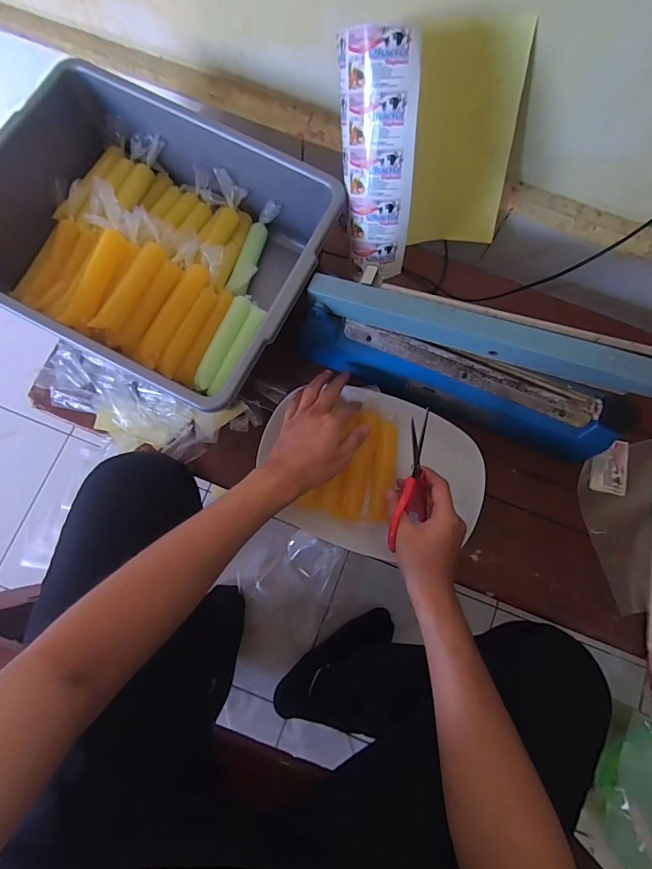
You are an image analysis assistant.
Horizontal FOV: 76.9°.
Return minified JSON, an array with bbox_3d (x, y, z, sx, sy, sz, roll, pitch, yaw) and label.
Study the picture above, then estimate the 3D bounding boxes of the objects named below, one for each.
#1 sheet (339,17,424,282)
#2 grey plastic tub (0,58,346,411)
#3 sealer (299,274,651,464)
[{"bbox_3d":[0.057,-0.284,0.441,0.080,0.220,0.020,14,42,24],"label":"sheet"},{"bbox_3d":[-0.215,-0.234,0.511,0.406,0.115,0.300,27,80,4],"label":"grey plastic tub"},{"bbox_3d":[0.164,-0.082,0.444,0.396,0.170,0.087,20,80,3],"label":"sealer"}]

